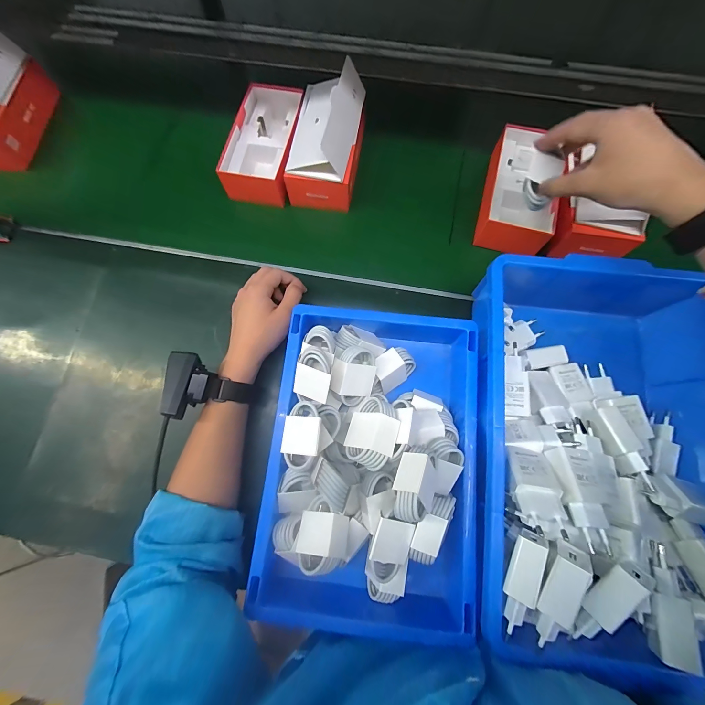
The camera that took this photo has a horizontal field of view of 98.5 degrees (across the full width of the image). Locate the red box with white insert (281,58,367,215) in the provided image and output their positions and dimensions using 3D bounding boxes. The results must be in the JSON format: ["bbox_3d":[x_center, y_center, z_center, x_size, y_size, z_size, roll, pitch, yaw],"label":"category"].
[{"bbox_3d":[-0.036,-0.315,0.440,0.095,0.092,0.179,10,72,3],"label":"red box with white insert"}]

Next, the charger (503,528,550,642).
[{"bbox_3d":[0.138,0.188,0.246,0.022,0.022,0.079,23,73,7],"label":"charger"}]

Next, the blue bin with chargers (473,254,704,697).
[{"bbox_3d":[0.249,0.088,0.311,0.244,0.093,0.377,6,72,2],"label":"blue bin with chargers"}]

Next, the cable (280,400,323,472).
[{"bbox_3d":[-0.046,0.082,0.303,0.038,0.024,0.062,2,81,20],"label":"cable"}]

